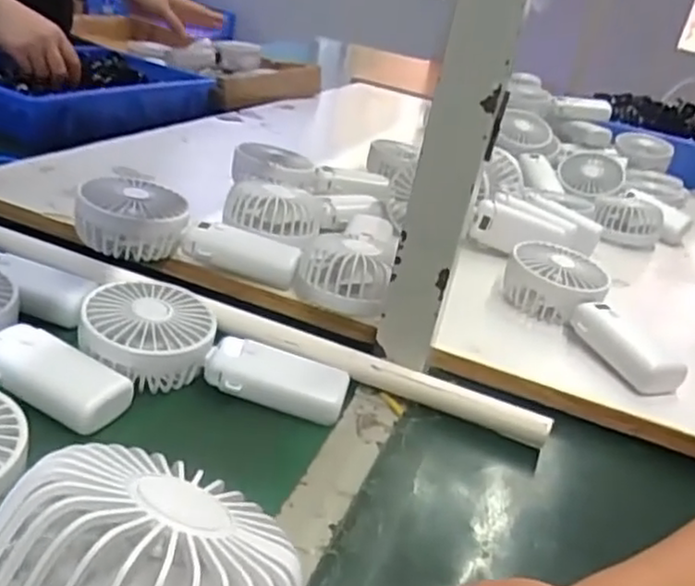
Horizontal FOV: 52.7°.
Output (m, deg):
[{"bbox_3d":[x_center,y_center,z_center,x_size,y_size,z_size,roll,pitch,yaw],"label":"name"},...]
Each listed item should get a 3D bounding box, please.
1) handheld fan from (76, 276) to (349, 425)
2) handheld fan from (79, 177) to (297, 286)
[{"bbox_3d":[-0.091,0.045,0.485,0.184,0.042,0.085,20,29,-1],"label":"handheld fan"},{"bbox_3d":[-0.128,-0.045,0.576,0.174,0.045,0.068,16,28,-6],"label":"handheld fan"}]

